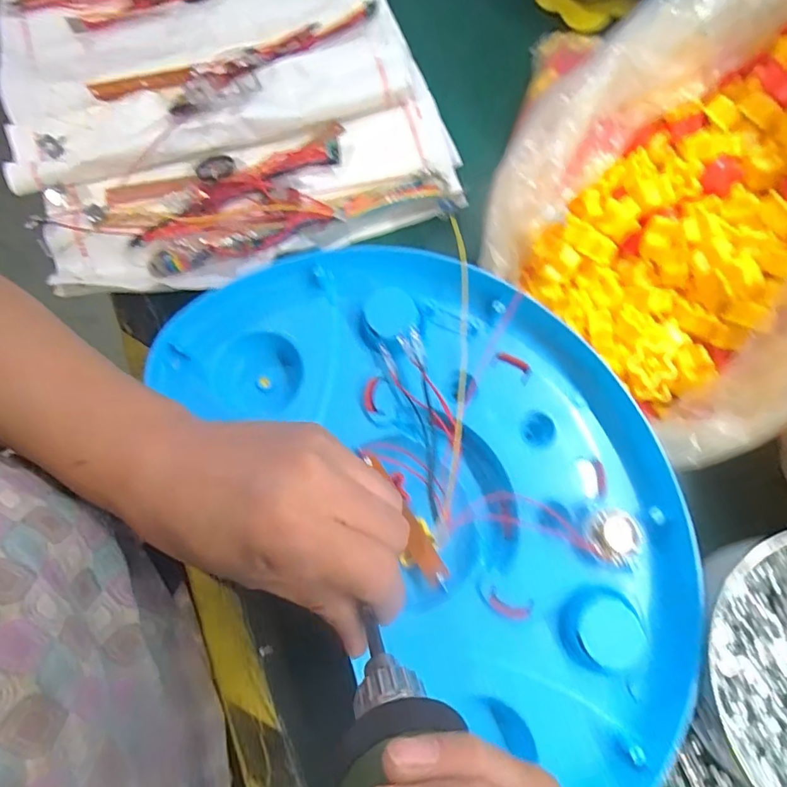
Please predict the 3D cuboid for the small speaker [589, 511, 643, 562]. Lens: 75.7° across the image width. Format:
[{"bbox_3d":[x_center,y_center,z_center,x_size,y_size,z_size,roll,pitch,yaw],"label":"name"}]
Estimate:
[{"bbox_3d":[0.116,0.075,0.266,0.026,0.006,0.024,-17,62,-2],"label":"small speaker"}]

